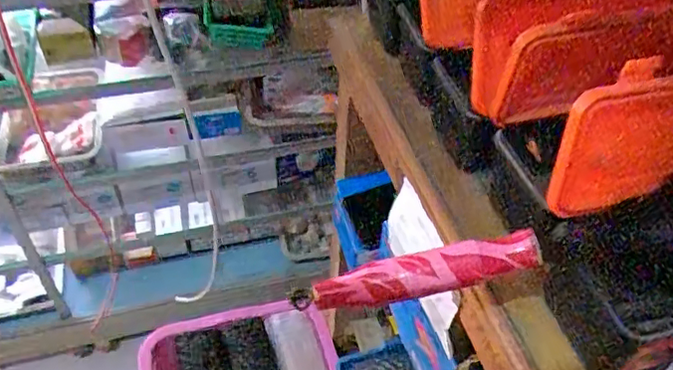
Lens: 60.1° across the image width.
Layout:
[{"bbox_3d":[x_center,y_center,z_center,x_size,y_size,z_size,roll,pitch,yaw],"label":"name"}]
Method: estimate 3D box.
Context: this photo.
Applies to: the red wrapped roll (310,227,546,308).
[{"bbox_3d":[0.047,0.047,0.309,0.119,0.018,0.019,-14,46,4],"label":"red wrapped roll"}]

